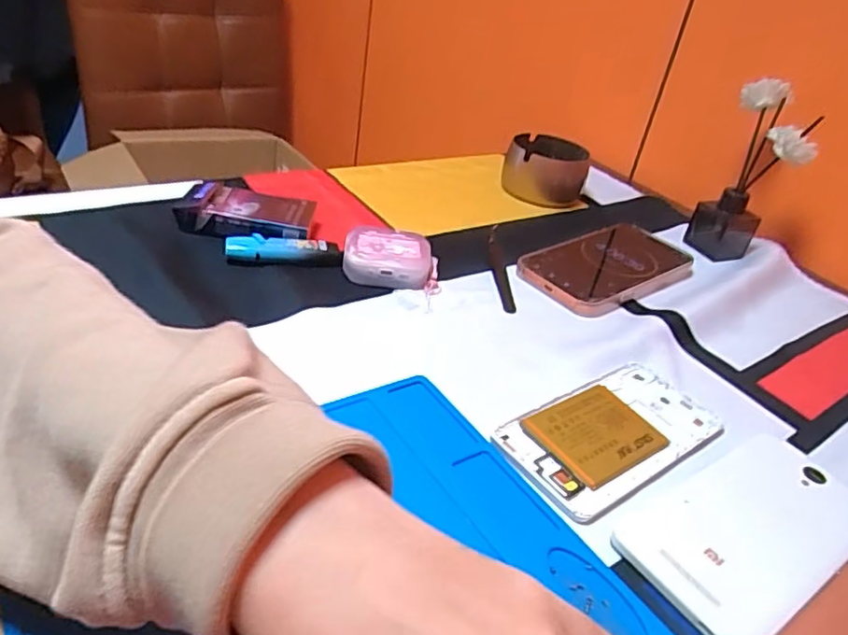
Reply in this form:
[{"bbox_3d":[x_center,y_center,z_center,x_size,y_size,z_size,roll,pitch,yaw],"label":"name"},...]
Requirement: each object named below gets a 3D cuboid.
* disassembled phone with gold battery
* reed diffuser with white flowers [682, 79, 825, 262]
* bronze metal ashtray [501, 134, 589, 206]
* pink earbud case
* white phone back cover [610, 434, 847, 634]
[{"bbox_3d":[0.113,0.065,0.377,0.144,0.010,0.070,-17,42,-36],"label":"disassembled phone with gold battery"},{"bbox_3d":[0.303,-0.132,0.598,0.071,0.147,0.068,23,35,16],"label":"reed diffuser with white flowers"},{"bbox_3d":[0.128,-0.156,0.684,0.085,0.056,0.090,18,34,8],"label":"bronze metal ashtray"},{"bbox_3d":[-0.023,-0.046,0.490,0.069,0.028,0.045,11,33,0],"label":"pink earbud case"},{"bbox_3d":[0.169,0.106,0.330,0.149,0.009,0.077,-16,42,-35],"label":"white phone back cover"}]

